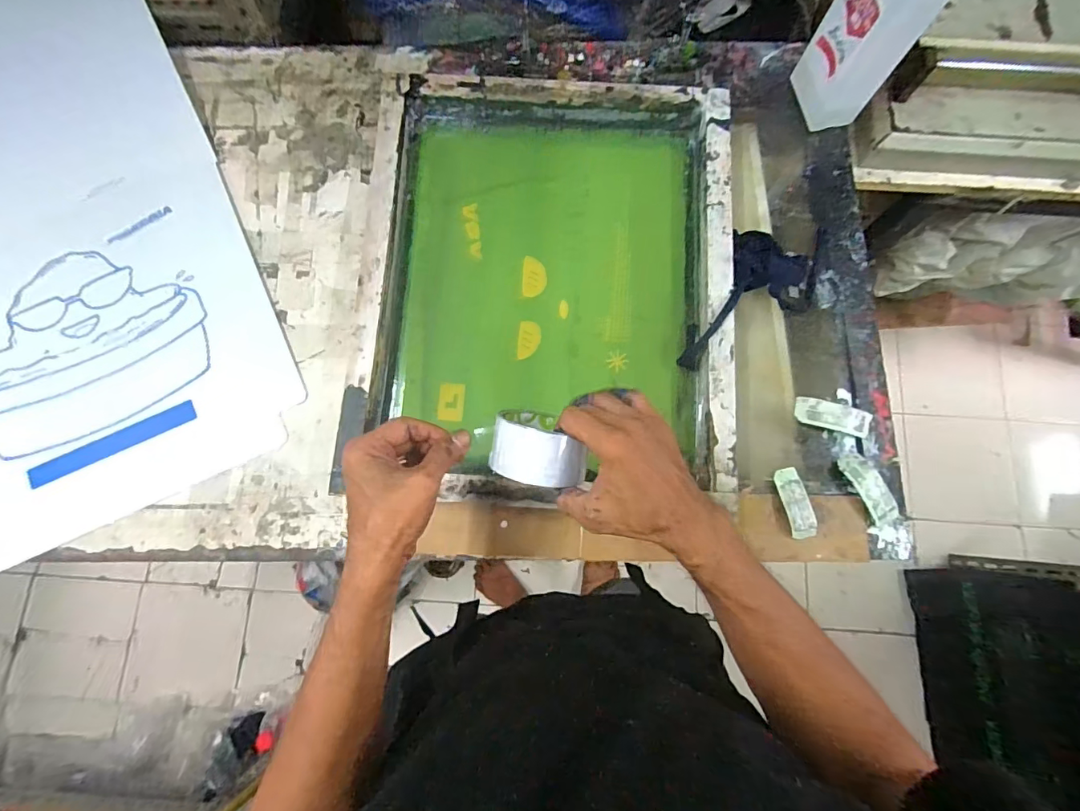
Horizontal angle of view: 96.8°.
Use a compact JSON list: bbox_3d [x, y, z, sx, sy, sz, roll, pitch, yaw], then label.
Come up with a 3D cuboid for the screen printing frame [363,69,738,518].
[{"bbox_3d":[0.030,-0.148,0.595,0.449,0.048,0.523,2,80,1],"label":"screen printing frame"}]

